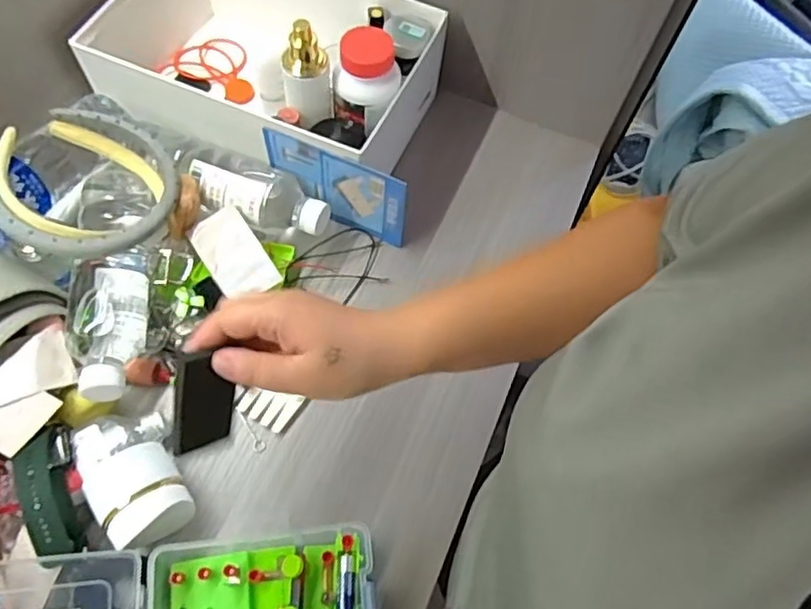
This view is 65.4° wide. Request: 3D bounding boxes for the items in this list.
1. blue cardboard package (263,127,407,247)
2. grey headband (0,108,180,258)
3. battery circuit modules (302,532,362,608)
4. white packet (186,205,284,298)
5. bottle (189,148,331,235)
[{"bbox_3d":[-0.065,-0.106,0.593,0.137,0.099,0.009,21,64,7],"label":"blue cardboard package"},{"bbox_3d":[-0.276,-0.101,0.543,0.155,0.048,0.155,8,56,-12],"label":"grey headband"},{"bbox_3d":[-0.054,0.209,0.461,0.043,0.021,0.076,1,64,-3],"label":"battery circuit modules"},{"bbox_3d":[-0.153,-0.045,0.562,0.049,0.007,0.089,-34,70,-12],"label":"white packet"},{"bbox_3d":[-0.136,-0.102,0.594,0.133,0.047,0.063,16,64,4],"label":"bottle"}]

